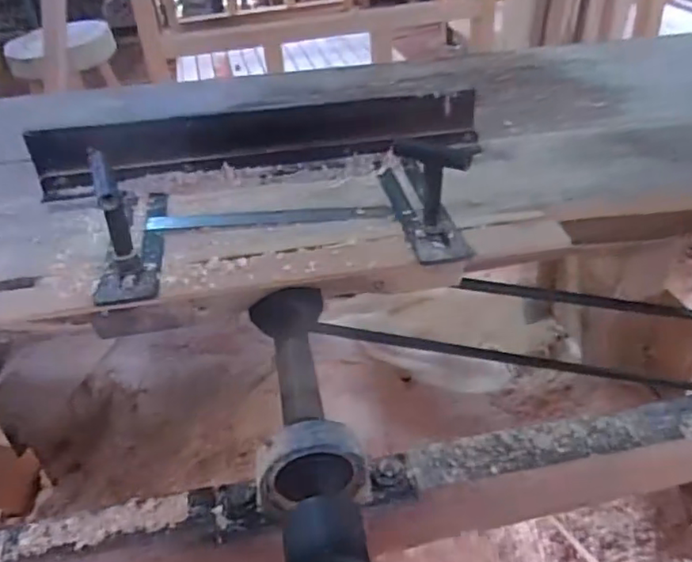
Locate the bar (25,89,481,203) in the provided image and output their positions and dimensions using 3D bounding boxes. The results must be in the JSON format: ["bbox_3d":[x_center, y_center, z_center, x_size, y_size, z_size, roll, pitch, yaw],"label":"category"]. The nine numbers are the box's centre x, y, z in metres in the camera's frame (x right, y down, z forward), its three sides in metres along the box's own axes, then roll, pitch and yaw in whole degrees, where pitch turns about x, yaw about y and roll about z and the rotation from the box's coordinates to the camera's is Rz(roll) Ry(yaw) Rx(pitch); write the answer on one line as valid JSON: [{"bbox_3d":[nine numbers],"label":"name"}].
[{"bbox_3d":[-0.102,-0.196,0.822,0.575,0.083,0.052,-10,38,-8],"label":"bar"}]

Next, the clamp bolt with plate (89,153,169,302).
[{"bbox_3d":[-0.243,-0.092,0.663,0.061,0.127,0.211,-7,37,-4],"label":"clamp bolt with plate"}]

